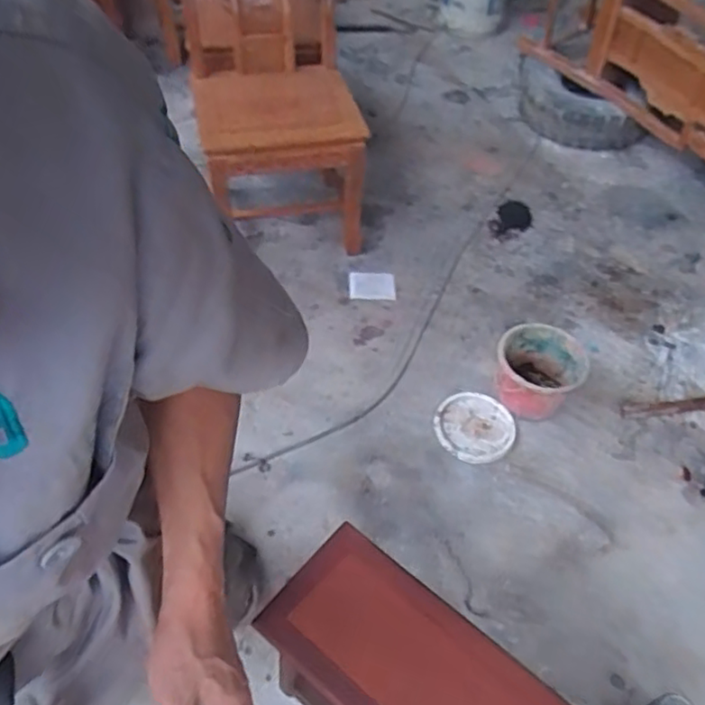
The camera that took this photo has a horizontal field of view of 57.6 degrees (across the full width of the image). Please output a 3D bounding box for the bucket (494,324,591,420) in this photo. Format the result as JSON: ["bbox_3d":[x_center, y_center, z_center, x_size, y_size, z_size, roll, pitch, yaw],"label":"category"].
[{"bbox_3d":[0.469,0.060,1.625,0.213,0.166,0.204,1,50,-1],"label":"bucket"}]

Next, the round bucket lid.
[{"bbox_3d":[0.306,0.185,1.605,0.195,0.024,0.194,1,50,-1],"label":"round bucket lid"}]

